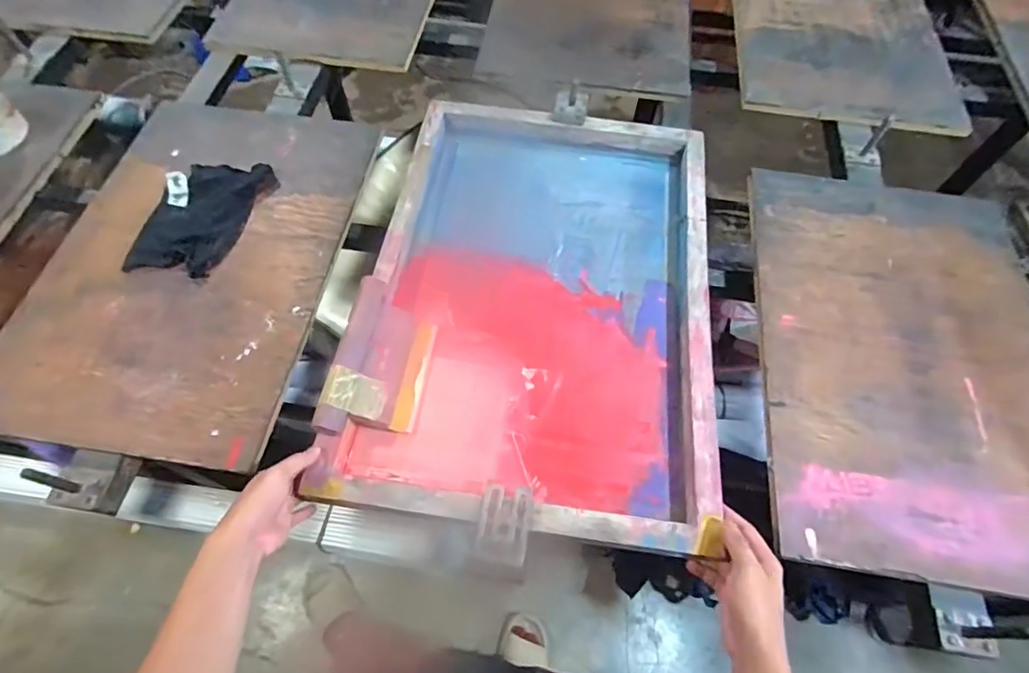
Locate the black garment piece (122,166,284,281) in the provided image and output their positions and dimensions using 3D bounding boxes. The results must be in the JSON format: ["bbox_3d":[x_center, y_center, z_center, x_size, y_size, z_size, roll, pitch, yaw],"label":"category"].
[{"bbox_3d":[-0.463,-0.181,0.786,0.136,0.012,0.205,12,61,5],"label":"black garment piece"}]

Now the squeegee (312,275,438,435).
[{"bbox_3d":[-0.164,0.035,0.647,0.113,0.036,0.195,27,55,-27],"label":"squeegee"}]

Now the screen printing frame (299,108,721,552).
[{"bbox_3d":[0.040,-0.076,0.740,0.436,0.054,0.657,7,61,3],"label":"screen printing frame"}]

